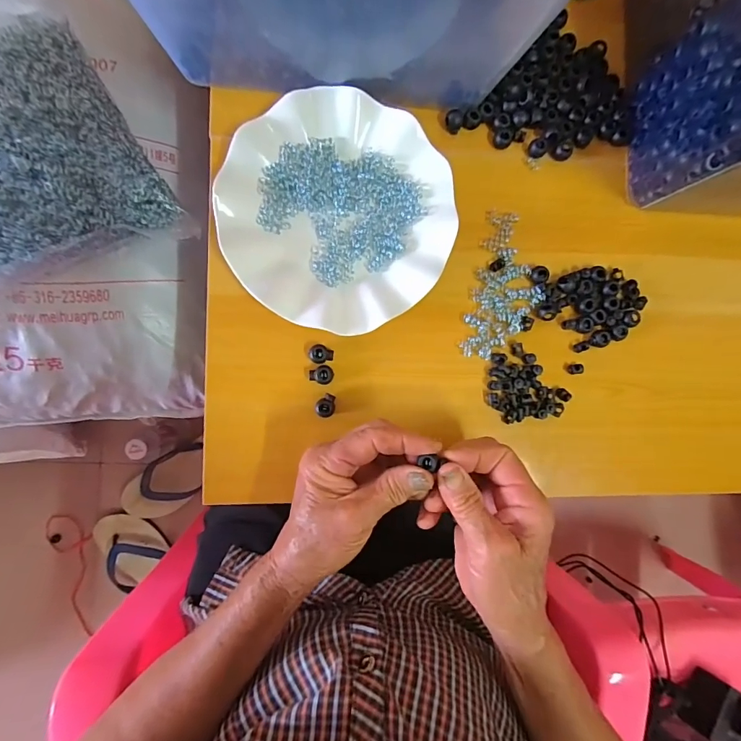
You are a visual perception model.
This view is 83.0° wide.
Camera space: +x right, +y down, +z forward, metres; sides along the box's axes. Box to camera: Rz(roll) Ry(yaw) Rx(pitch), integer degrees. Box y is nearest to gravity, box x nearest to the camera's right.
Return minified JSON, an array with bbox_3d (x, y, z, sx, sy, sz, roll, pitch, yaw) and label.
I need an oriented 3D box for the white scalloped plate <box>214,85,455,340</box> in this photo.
[{"bbox_3d":[-0.025,-0.124,0.335,0.174,0.019,0.181,0,89,-6],"label":"white scalloped plate"}]

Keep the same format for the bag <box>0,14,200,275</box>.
[{"bbox_3d":[-0.340,-0.165,0.360,0.265,0.070,0.197,-32,92,-6],"label":"bag"}]

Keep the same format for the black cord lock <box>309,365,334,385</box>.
[{"bbox_3d":[-0.040,0.003,0.340,0.019,0.009,0.016,4,89,-6],"label":"black cord lock"}]

